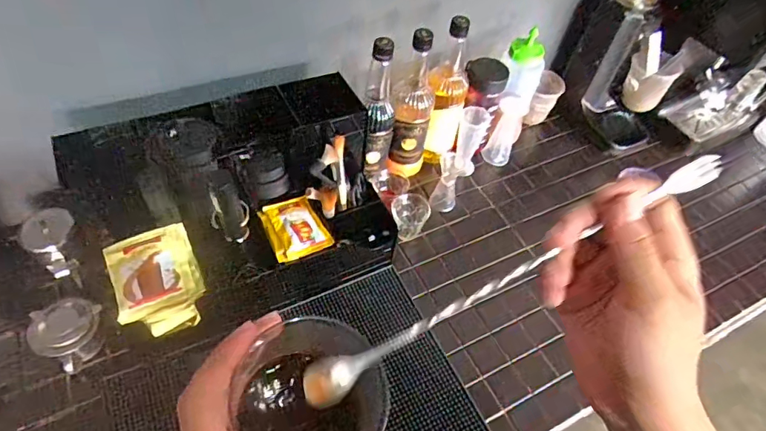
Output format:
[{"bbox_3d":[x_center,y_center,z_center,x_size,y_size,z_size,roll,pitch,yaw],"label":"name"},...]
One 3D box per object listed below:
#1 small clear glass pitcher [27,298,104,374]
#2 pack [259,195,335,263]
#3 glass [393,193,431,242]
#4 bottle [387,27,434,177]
[{"bbox_3d":[-0.416,0.156,0.625,0.074,0.064,0.077,3,52,-4],"label":"small clear glass pitcher"},{"bbox_3d":[-0.127,0.015,0.672,0.078,0.016,0.100,-21,57,-21],"label":"pack"},{"bbox_3d":[0.044,0.005,0.783,0.056,0.075,0.067,36,57,20],"label":"glass"},{"bbox_3d":[0.053,-0.182,0.795,0.071,0.261,0.072,10,52,2],"label":"bottle"}]

